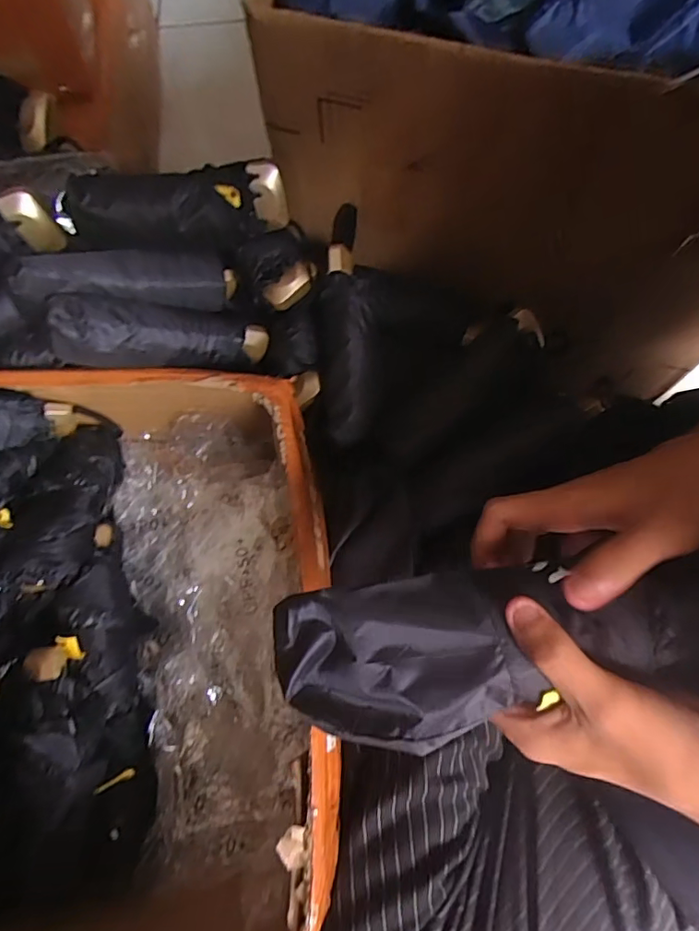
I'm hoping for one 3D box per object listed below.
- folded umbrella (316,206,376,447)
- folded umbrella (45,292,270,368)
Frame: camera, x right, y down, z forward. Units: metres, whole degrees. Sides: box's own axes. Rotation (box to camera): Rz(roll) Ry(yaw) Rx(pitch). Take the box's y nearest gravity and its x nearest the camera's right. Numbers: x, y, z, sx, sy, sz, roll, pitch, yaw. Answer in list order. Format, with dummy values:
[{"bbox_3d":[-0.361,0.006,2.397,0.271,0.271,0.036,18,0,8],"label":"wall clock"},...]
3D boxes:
[{"bbox_3d":[-0.005,-0.117,0.447,0.047,0.033,0.193,-3,89,1],"label":"folded umbrella"},{"bbox_3d":[-0.155,-0.105,0.436,0.174,0.053,0.047,-4,65,-35],"label":"folded umbrella"}]

